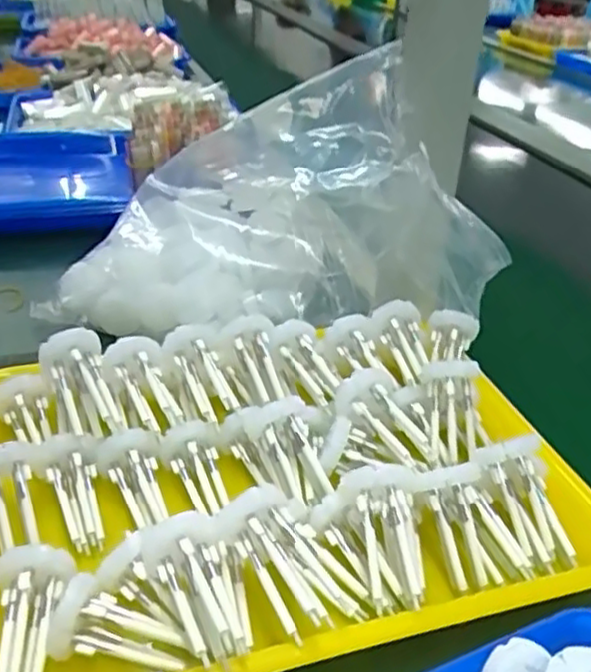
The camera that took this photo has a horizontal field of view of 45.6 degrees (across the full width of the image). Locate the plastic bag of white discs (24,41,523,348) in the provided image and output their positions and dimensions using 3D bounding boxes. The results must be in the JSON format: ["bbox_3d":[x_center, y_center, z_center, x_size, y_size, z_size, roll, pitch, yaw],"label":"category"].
[{"bbox_3d":[-0.018,-0.092,0.537,0.301,0.178,0.199,-2,26,34],"label":"plastic bag of white discs"}]

